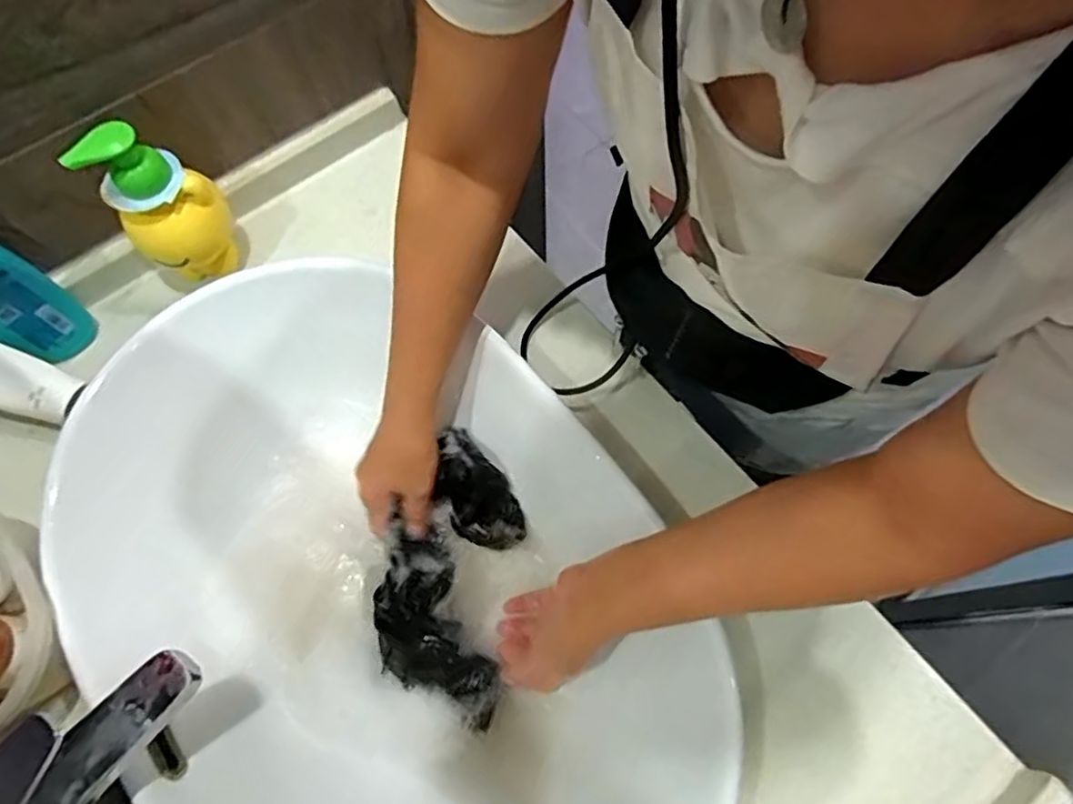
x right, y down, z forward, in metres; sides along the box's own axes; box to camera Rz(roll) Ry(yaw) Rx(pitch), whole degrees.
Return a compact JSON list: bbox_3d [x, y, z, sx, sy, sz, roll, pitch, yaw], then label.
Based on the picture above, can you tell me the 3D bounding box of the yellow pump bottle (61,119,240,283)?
[{"bbox_3d":[-0.313,-0.166,0.557,0.066,0.157,0.082,41,74,16],"label":"yellow pump bottle"}]

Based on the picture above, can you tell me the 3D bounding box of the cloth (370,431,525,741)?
[{"bbox_3d":[-0.076,0.140,0.556,0.117,0.062,0.226,10,78,5],"label":"cloth"}]

